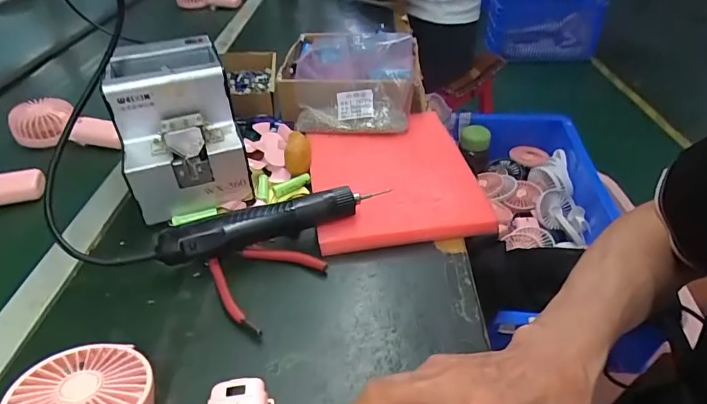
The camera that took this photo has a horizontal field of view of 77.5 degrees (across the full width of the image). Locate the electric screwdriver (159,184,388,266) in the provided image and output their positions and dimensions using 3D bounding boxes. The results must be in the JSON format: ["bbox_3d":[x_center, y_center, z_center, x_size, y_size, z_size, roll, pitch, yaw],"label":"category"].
[{"bbox_3d":[-0.084,0.023,0.468,0.230,0.054,0.031,-11,40,-14],"label":"electric screwdriver"}]

